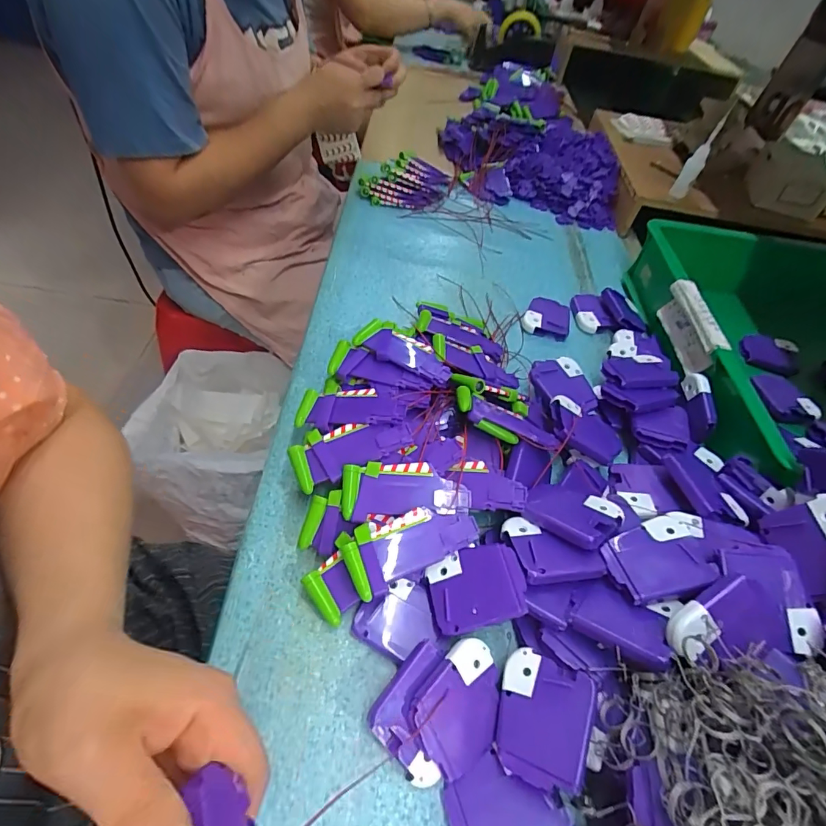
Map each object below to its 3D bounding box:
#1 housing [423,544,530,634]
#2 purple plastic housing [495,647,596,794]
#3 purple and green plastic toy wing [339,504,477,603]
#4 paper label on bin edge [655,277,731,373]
[{"bbox_3d":[0.040,0.113,0.293,0.061,0.006,0.048,-22,53,11],"label":"housing"},{"bbox_3d":[0.074,0.175,0.259,0.050,0.010,0.061,7,52,29],"label":"purple plastic housing"},{"bbox_3d":[-0.003,0.087,0.308,0.088,0.015,0.041,-23,77,-18],"label":"purple and green plastic toy wing"},{"bbox_3d":[0.278,-0.086,0.451,0.017,0.043,0.098,1,52,-5],"label":"paper label on bin edge"}]

